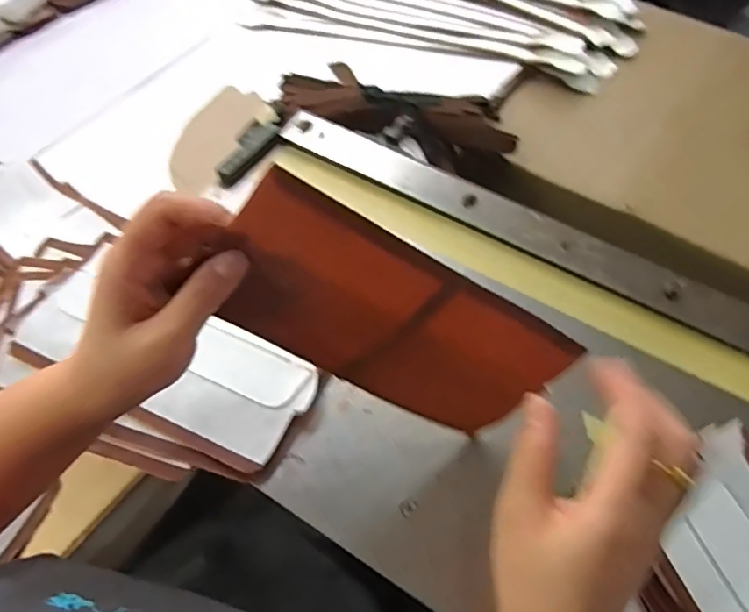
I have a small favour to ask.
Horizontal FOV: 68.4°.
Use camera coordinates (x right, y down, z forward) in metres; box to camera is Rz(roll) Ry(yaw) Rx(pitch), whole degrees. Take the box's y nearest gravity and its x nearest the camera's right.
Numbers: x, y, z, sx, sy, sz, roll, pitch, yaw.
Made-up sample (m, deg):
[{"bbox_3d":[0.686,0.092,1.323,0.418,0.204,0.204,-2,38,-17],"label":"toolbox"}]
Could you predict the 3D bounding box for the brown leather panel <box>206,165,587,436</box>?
[{"bbox_3d":[0.014,0.017,0.306,0.221,0.103,0.008,28,39,-29],"label":"brown leather panel"}]

